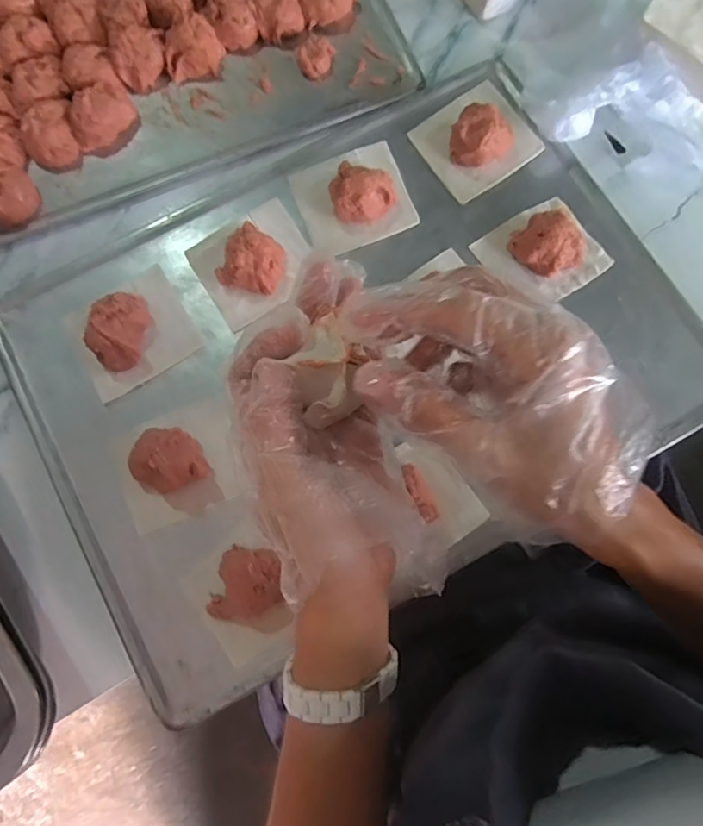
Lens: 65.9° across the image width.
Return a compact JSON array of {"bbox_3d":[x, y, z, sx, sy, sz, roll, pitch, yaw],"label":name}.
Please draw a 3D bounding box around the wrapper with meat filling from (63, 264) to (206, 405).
[{"bbox_3d":[-0.161,-0.062,0.389,0.082,0.027,0.075,-31,81,-7],"label":"wrapper with meat filling"}]

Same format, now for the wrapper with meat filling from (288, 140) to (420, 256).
[{"bbox_3d":[0.002,-0.169,0.409,0.085,0.033,0.075,-23,80,-6],"label":"wrapper with meat filling"}]

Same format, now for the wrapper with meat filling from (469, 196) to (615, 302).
[{"bbox_3d":[0.145,-0.123,0.395,0.077,0.031,0.074,-34,81,-7],"label":"wrapper with meat filling"}]

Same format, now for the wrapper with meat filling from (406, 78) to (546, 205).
[{"bbox_3d":[0.100,-0.219,0.419,0.084,0.030,0.076,-34,81,-7],"label":"wrapper with meat filling"}]

